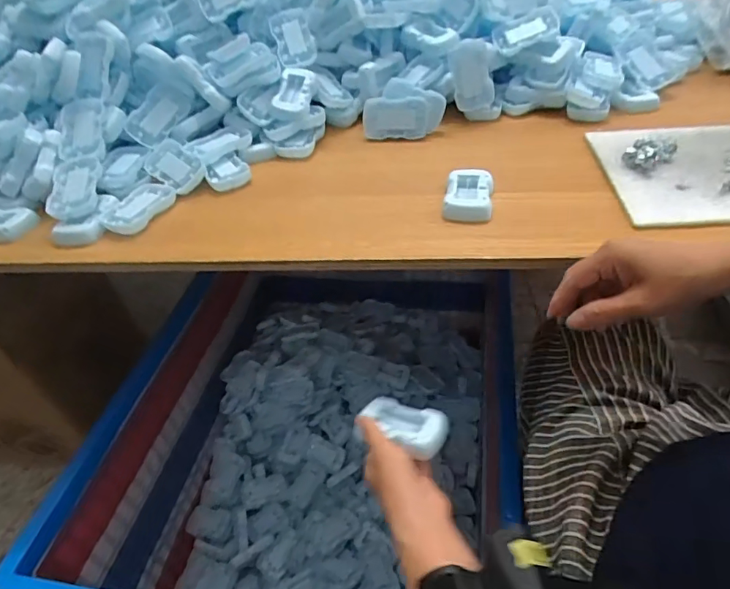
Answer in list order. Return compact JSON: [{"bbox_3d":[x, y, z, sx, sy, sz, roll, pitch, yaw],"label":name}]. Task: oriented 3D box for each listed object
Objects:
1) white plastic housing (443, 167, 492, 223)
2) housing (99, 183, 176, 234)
[{"bbox_3d":[0.116,-0.113,0.548,0.050,0.021,0.078,6,43,13],"label":"white plastic housing"},{"bbox_3d":[-0.270,-0.105,0.586,0.051,0.010,0.089,14,46,21],"label":"housing"}]

